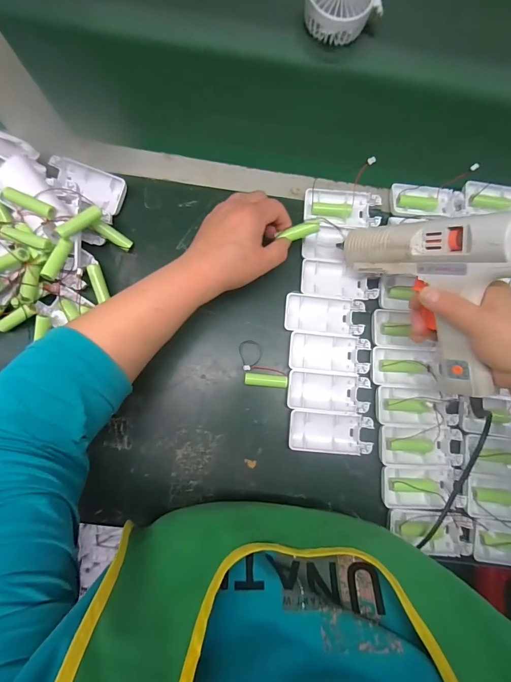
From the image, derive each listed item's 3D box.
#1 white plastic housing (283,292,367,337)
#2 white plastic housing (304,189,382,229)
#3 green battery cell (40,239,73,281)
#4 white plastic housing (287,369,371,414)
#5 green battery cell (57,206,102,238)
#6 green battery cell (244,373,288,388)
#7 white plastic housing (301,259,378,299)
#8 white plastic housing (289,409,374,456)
[{"bbox_3d":[0.082,-0.031,0.393,0.093,0.012,0.045,4,83,-2],"label":"white plastic housing"},{"bbox_3d":[0.108,-0.167,0.408,0.093,0.016,0.043,5,83,-2],"label":"white plastic housing"},{"bbox_3d":[-0.216,-0.089,0.353,0.013,0.014,0.050,19,83,0],"label":"green battery cell"},{"bbox_3d":[0.084,0.059,0.380,0.093,0.011,0.045,5,83,-2],"label":"white plastic housing"},{"bbox_3d":[-0.189,-0.128,0.351,0.012,0.013,0.050,42,68,4],"label":"green battery cell"},{"bbox_3d":[0.012,0.046,0.382,0.049,0.014,0.014,5,83,-2],"label":"green battery cell"},{"bbox_3d":[0.102,-0.075,0.401,0.092,0.011,0.045,5,83,-2],"label":"white plastic housing"},{"bbox_3d":[0.085,0.106,0.376,0.092,0.013,0.045,5,83,-2],"label":"white plastic housing"}]

